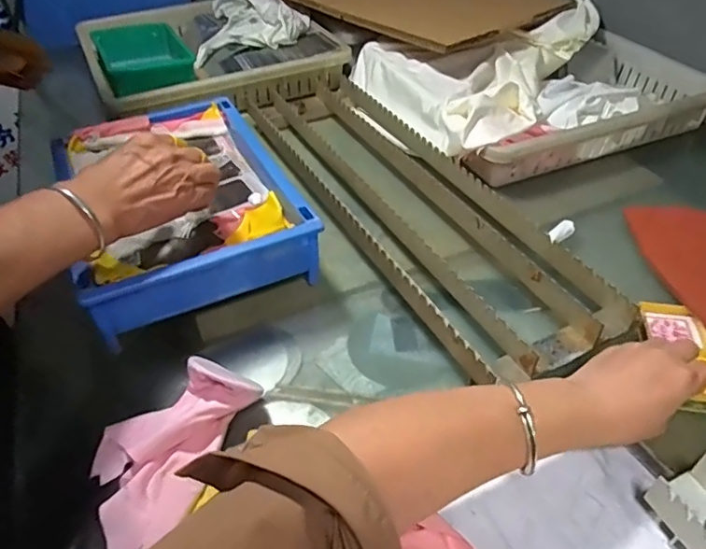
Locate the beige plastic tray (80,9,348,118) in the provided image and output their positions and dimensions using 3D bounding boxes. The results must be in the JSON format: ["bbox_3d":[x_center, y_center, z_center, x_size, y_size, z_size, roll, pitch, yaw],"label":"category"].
[{"bbox_3d":[-0.238,-0.400,0.953,0.359,0.069,0.389,-19,46,-18],"label":"beige plastic tray"}]

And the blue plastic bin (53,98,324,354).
[{"bbox_3d":[-0.180,-0.089,0.585,0.193,0.070,0.314,-19,46,-17],"label":"blue plastic bin"}]

